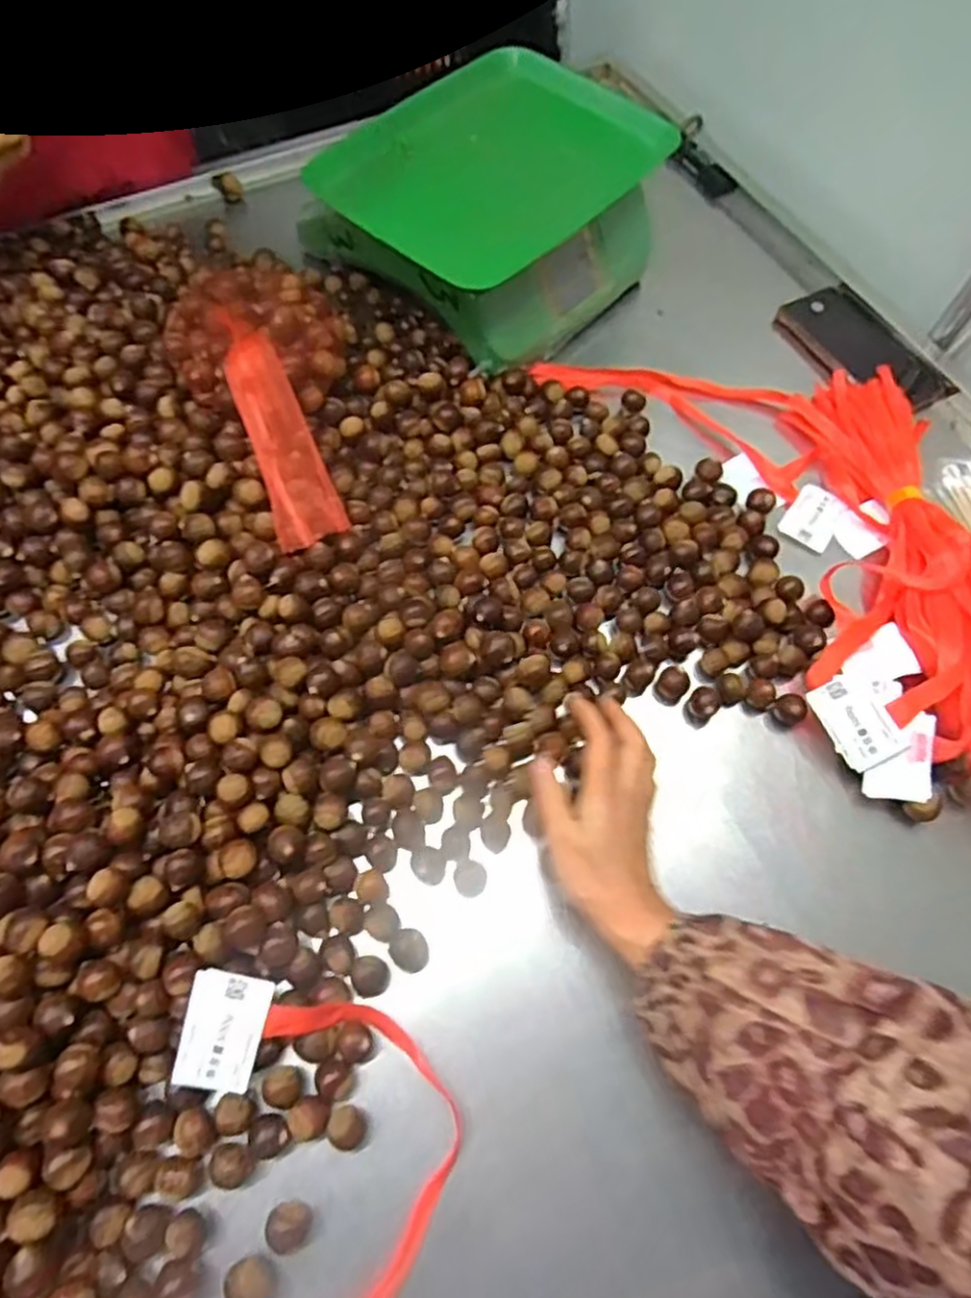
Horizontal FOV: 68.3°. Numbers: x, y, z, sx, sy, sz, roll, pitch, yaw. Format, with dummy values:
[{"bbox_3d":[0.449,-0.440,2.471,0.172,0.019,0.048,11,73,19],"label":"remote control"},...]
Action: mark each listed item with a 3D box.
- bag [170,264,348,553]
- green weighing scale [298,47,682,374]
[{"bbox_3d":[-0.171,-0.196,0.574,0.141,0.094,0.259,-15,67,-9],"label":"bag"},{"bbox_3d":[0.010,-0.419,0.671,0.262,0.109,0.284,36,69,13],"label":"green weighing scale"}]

